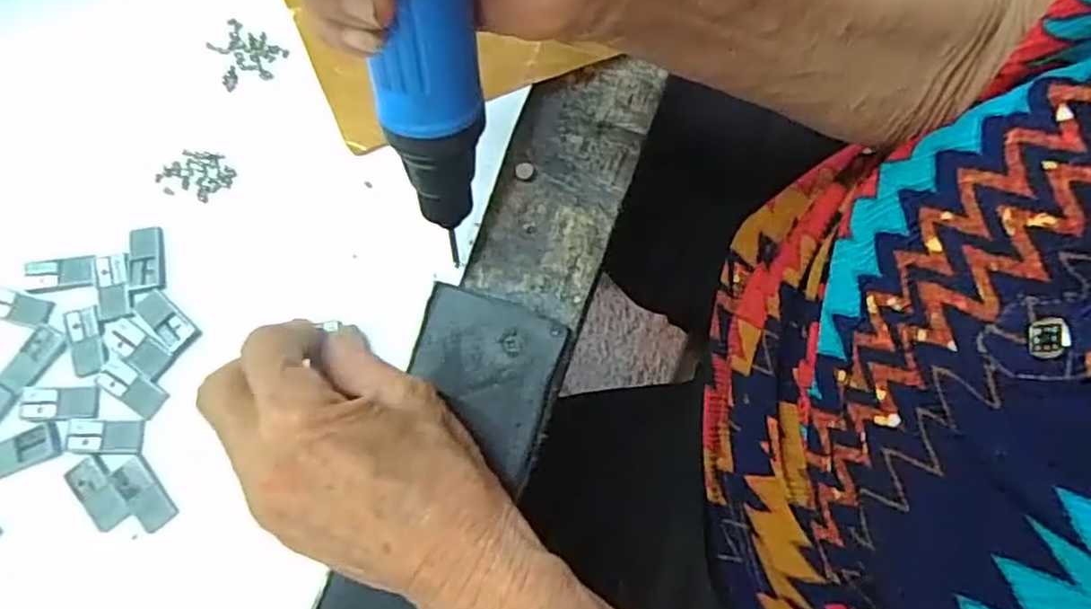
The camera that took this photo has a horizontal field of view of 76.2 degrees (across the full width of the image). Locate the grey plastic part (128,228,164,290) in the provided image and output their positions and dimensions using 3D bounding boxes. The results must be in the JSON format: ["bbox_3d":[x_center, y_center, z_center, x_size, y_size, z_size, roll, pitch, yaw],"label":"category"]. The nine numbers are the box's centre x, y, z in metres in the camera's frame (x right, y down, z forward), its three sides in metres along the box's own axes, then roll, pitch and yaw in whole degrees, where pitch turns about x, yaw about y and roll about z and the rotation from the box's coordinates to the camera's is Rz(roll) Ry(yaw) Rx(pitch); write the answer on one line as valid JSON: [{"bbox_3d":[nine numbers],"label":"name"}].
[{"bbox_3d":[-0.169,-0.020,0.293,0.014,0.004,0.028,-10,72,-2],"label":"grey plastic part"}]

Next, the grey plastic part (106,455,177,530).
[{"bbox_3d":[-0.153,0.071,0.263,0.014,0.004,0.029,-40,76,-11],"label":"grey plastic part"}]

